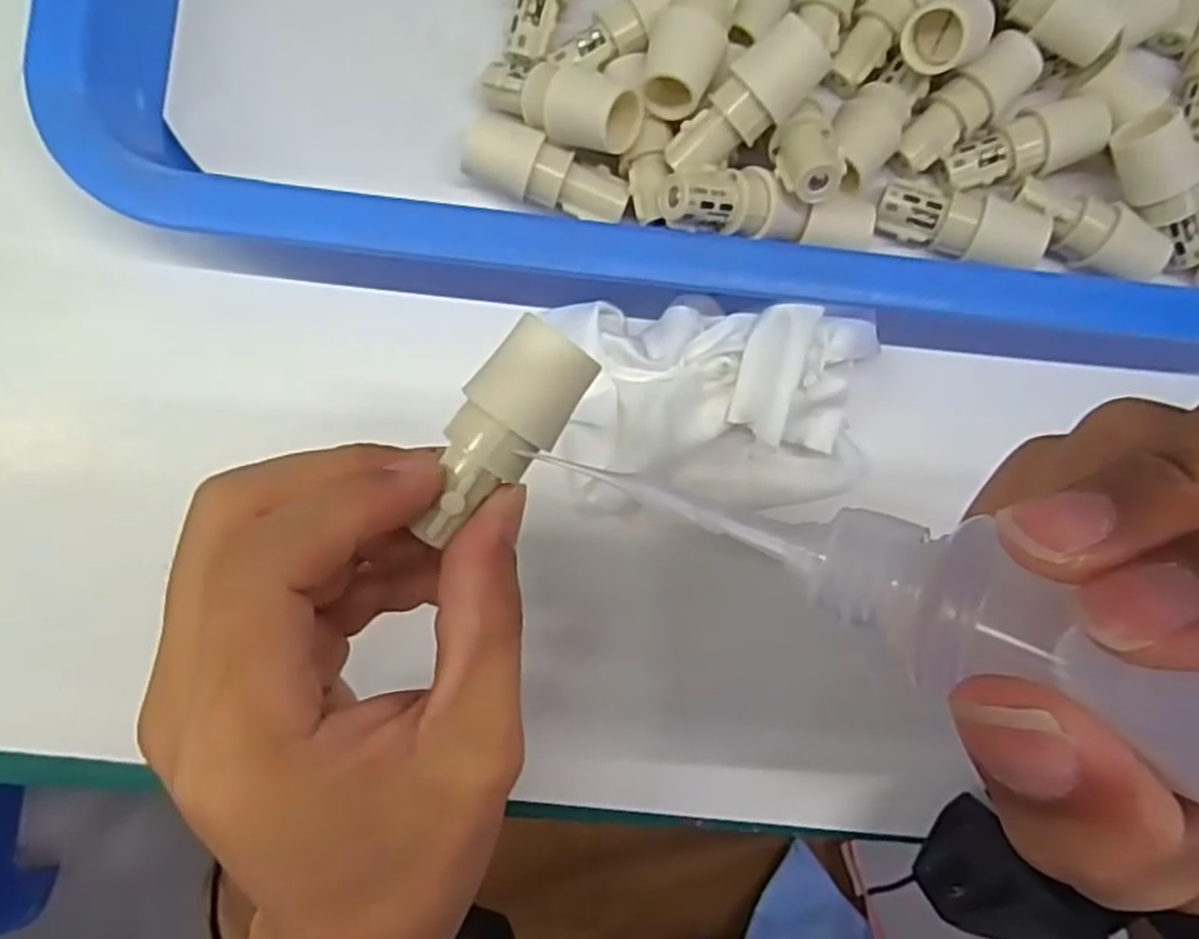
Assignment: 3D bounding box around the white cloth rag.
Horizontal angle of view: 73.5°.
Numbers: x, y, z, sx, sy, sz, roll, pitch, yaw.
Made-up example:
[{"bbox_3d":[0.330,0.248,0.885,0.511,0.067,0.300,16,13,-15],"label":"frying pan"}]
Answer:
[{"bbox_3d":[0.037,-0.018,0.260,0.106,0.035,0.066,5,84,-5],"label":"white cloth rag"}]

